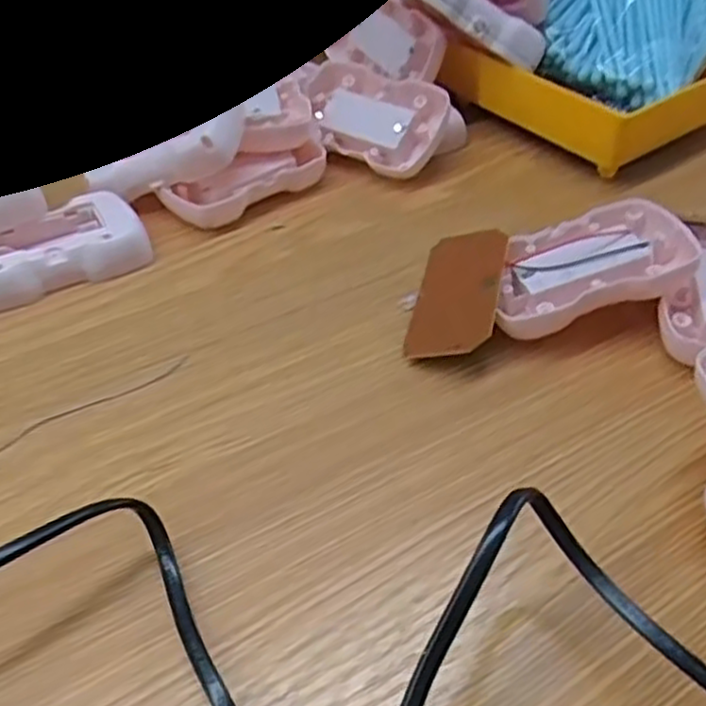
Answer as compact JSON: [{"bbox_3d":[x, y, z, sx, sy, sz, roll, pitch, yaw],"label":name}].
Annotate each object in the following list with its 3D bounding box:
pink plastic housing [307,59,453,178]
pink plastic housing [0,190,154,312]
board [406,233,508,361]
[{"bbox_3d":[0.009,-0.132,0.423,0.087,0.016,0.054,26,81,21],"label":"pink plastic housing"},{"bbox_3d":[-0.141,-0.048,0.350,0.084,0.019,0.045,-21,47,-21],"label":"pink plastic housing"},{"bbox_3d":[0.045,-0.028,0.322,0.036,0.004,0.072,-6,45,27],"label":"board"}]

